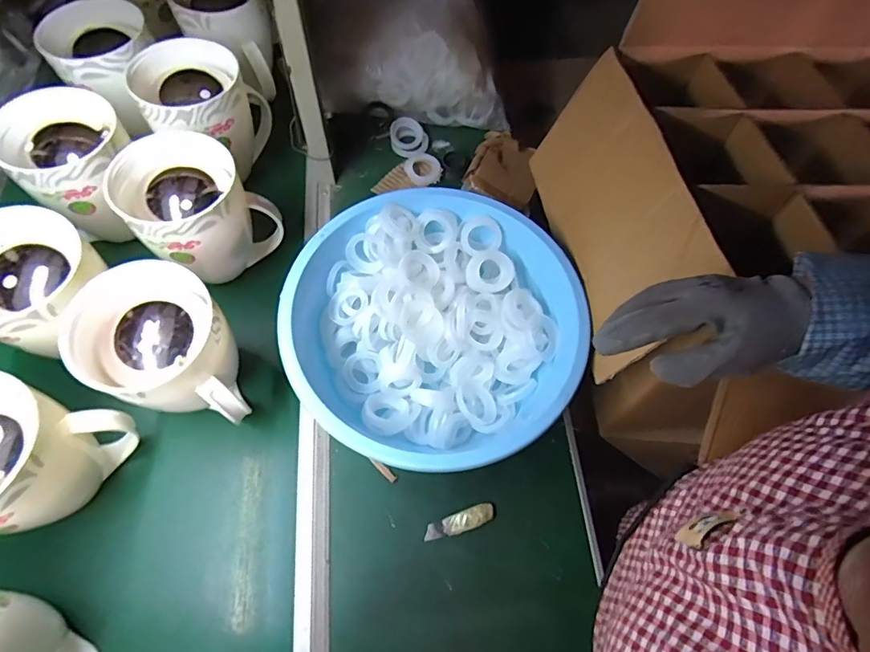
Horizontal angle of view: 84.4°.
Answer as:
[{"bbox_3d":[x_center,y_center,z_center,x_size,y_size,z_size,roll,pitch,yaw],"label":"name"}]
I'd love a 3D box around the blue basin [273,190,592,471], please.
[{"bbox_3d":[-0.011,0.001,0.644,0.330,0.140,0.356,1,64,-2],"label":"blue basin"}]

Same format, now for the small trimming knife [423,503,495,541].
[{"bbox_3d":[0.031,0.249,0.607,0.091,0.015,0.023,-16,66,-11],"label":"small trimming knife"}]

